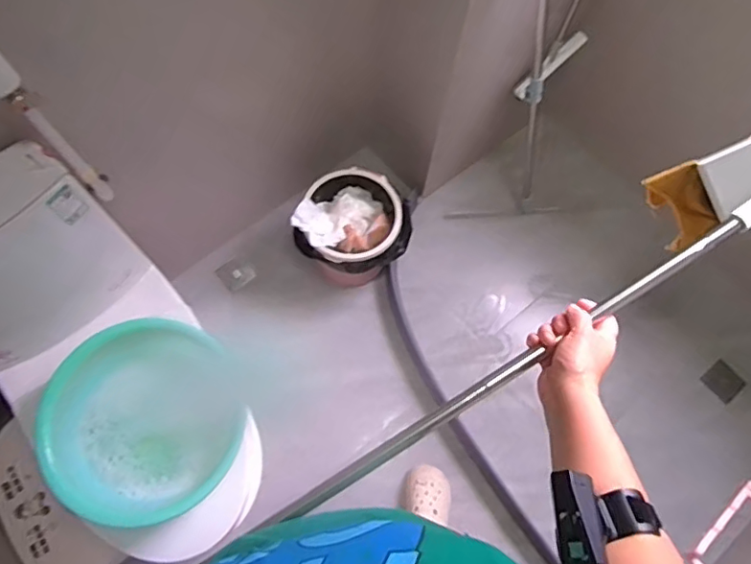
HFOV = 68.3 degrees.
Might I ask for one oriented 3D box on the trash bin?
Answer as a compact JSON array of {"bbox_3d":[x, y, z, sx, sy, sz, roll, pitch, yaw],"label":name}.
[{"bbox_3d":[-0.056,-0.136,1.556,0.284,0.274,0.280,19,70,4],"label":"trash bin"}]

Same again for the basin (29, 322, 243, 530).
[{"bbox_3d":[-0.413,0.255,1.021,0.343,0.126,0.340,1,70,-3],"label":"basin"}]

